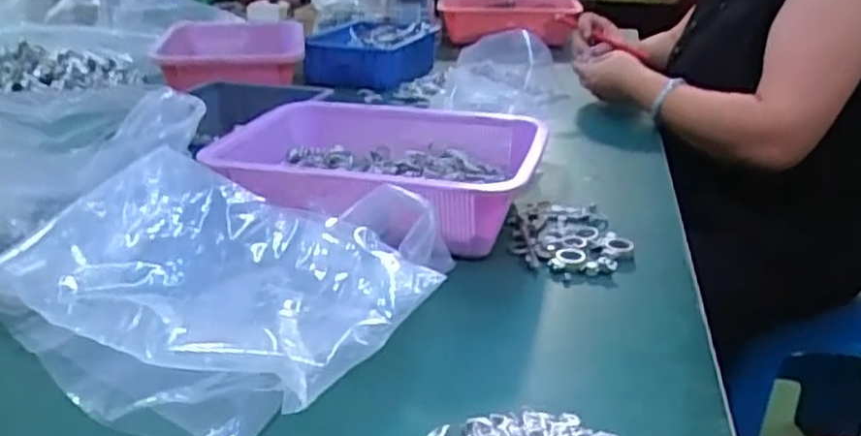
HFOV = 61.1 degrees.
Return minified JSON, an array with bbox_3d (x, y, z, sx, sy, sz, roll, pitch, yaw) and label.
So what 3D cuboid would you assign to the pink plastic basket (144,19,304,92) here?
[{"bbox_3d":[-0.309,-0.267,1.166,0.199,0.058,0.327,-3,23,-9],"label":"pink plastic basket"}]

